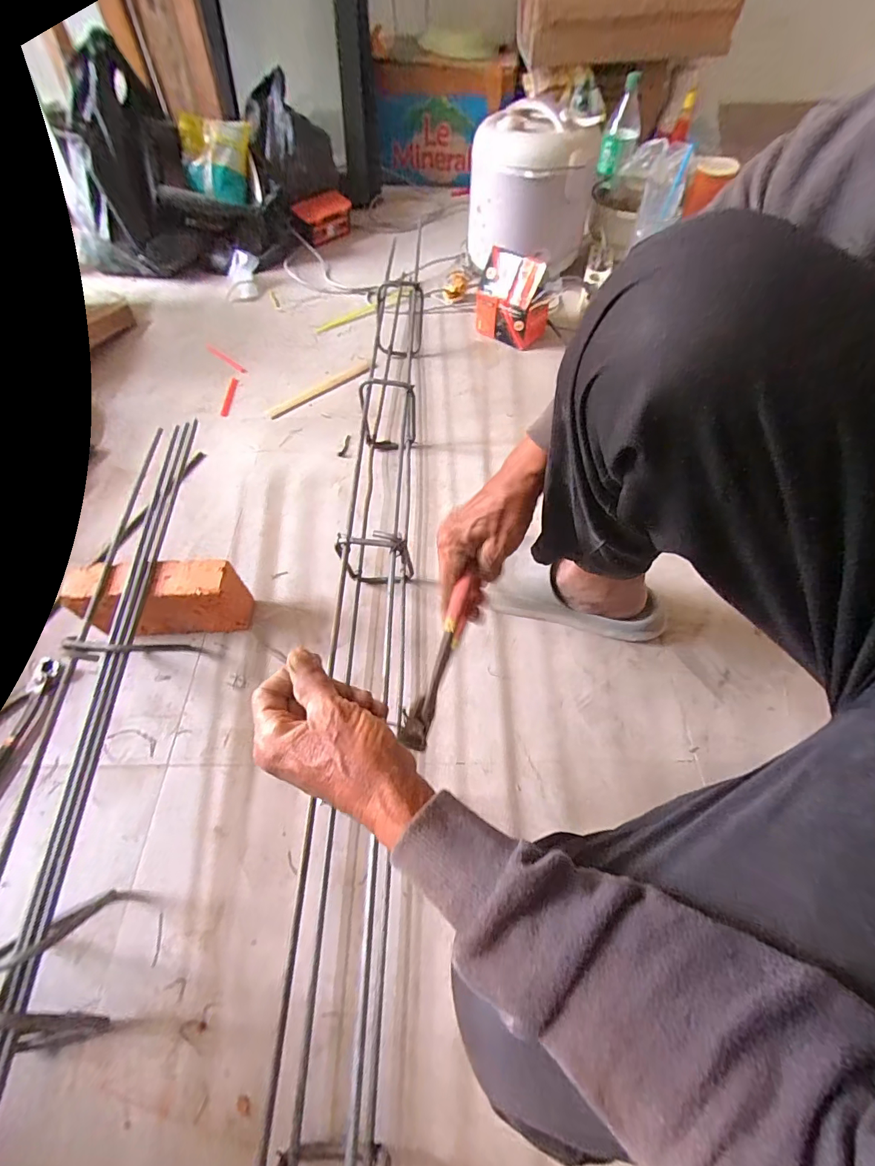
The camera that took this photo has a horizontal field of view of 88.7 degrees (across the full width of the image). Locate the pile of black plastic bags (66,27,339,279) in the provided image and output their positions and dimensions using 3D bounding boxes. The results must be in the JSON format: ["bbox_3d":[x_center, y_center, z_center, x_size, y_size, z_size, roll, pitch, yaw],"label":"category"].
[{"bbox_3d":[-0.547,-0.948,1.040,0.569,0.305,0.327,-3,58,-1],"label":"pile of black plastic bags"}]

